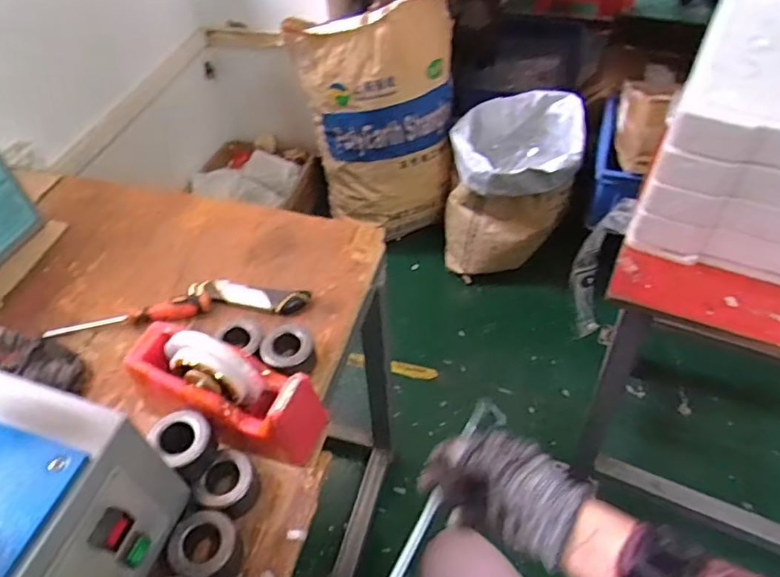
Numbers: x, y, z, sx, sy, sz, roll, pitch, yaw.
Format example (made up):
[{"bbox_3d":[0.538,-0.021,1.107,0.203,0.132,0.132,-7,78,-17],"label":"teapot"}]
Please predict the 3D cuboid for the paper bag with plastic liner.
[{"bbox_3d":[0.336,-0.294,1.594,0.336,0.347,0.339,5,49,7],"label":"paper bag with plastic liner"}]

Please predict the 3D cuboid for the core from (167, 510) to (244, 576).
[{"bbox_3d":[-0.172,0.246,0.539,0.061,0.043,0.058,-1,48,1],"label":"core"}]

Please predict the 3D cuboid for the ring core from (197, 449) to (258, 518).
[{"bbox_3d":[-0.163,0.199,0.580,0.052,0.036,0.057,-1,48,1],"label":"ring core"}]

